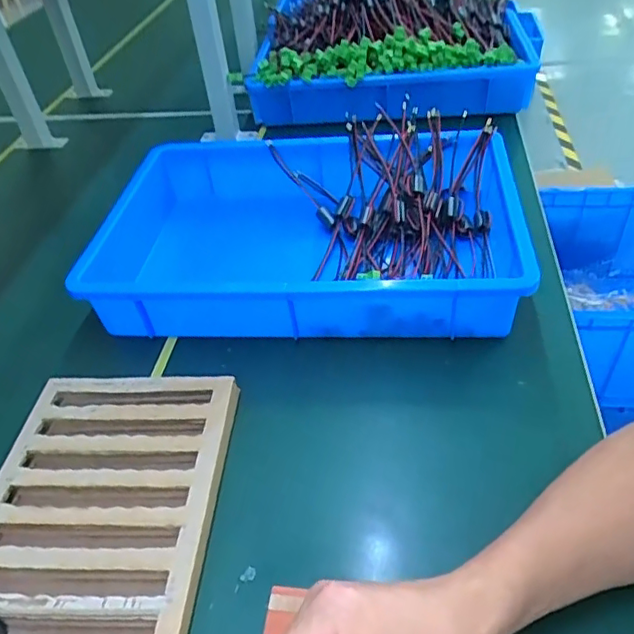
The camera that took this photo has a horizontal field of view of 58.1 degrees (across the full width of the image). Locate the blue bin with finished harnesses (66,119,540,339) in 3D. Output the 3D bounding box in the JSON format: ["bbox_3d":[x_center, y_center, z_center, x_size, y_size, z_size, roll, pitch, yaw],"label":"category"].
[{"bbox_3d":[-0.015,-0.096,0.620,0.423,0.112,0.261,3,44,4],"label":"blue bin with finished harnesses"}]

